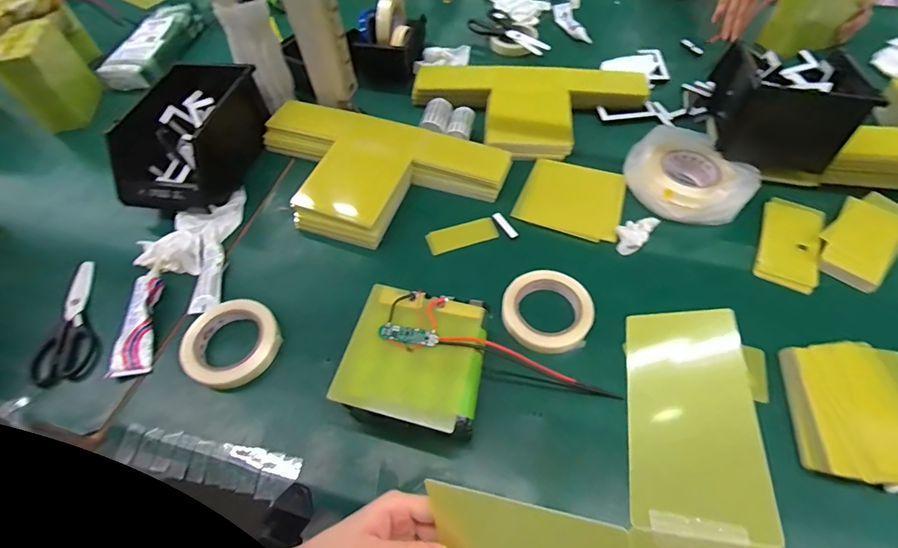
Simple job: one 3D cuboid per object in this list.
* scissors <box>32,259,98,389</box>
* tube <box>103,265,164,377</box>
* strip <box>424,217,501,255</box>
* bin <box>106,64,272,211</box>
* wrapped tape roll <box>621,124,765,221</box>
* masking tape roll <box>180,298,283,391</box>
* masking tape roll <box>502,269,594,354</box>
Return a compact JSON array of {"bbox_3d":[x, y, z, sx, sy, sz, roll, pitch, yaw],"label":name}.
[{"bbox_3d":[-0.507,0.057,0.570,0.063,0.018,0.186,-22,58,-10],"label":"scissors"},{"bbox_3d":[-0.411,0.057,0.555,0.045,0.028,0.151,-14,57,-5],"label":"tube"},{"bbox_3d":[0.019,-0.060,0.649,0.107,0.009,0.042,-15,57,-6],"label":"strip"},{"bbox_3d":[-0.419,-0.238,0.713,0.147,0.106,0.285,9,58,9],"label":"bin"},{"bbox_3d":[0.367,-0.159,0.656,0.151,0.059,0.180,-22,58,-10],"label":"wrapped tape roll"},{"bbox_3d":[-0.278,0.083,0.542,0.109,0.028,0.121,-37,62,-19],"label":"masking tape roll"},{"bbox_3d":[0.127,0.050,0.555,0.112,0.033,0.104,-2,56,3],"label":"masking tape roll"}]

